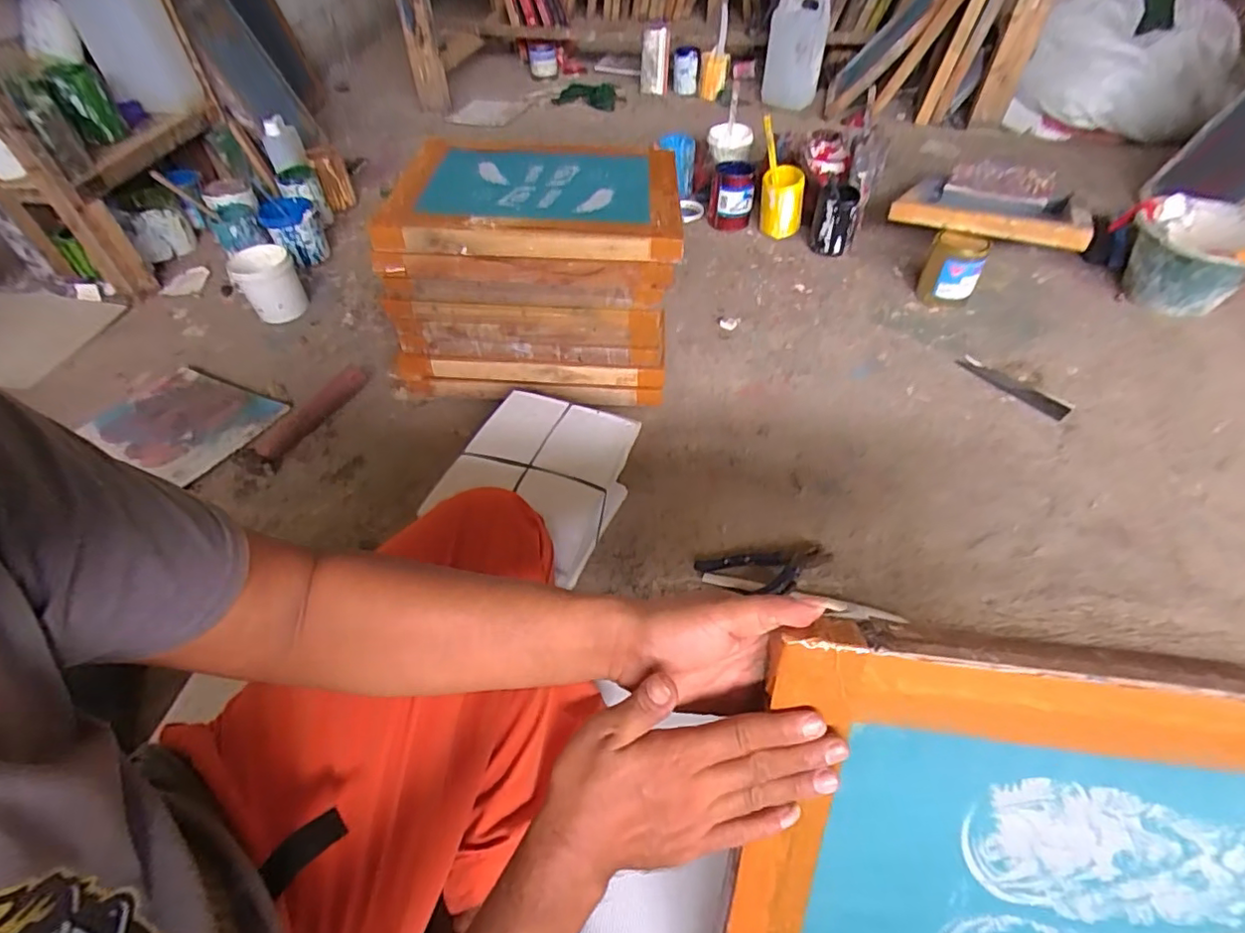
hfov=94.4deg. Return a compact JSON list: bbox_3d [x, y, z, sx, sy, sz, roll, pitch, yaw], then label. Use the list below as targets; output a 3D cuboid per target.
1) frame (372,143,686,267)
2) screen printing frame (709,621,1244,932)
[{"bbox_3d":[-0.145,-0.489,1.009,0.477,0.060,0.391,-1,49,2],"label":"frame"},{"bbox_3d":[0.295,0.282,0.375,0.438,0.350,0.024,7,17,5],"label":"screen printing frame"}]

